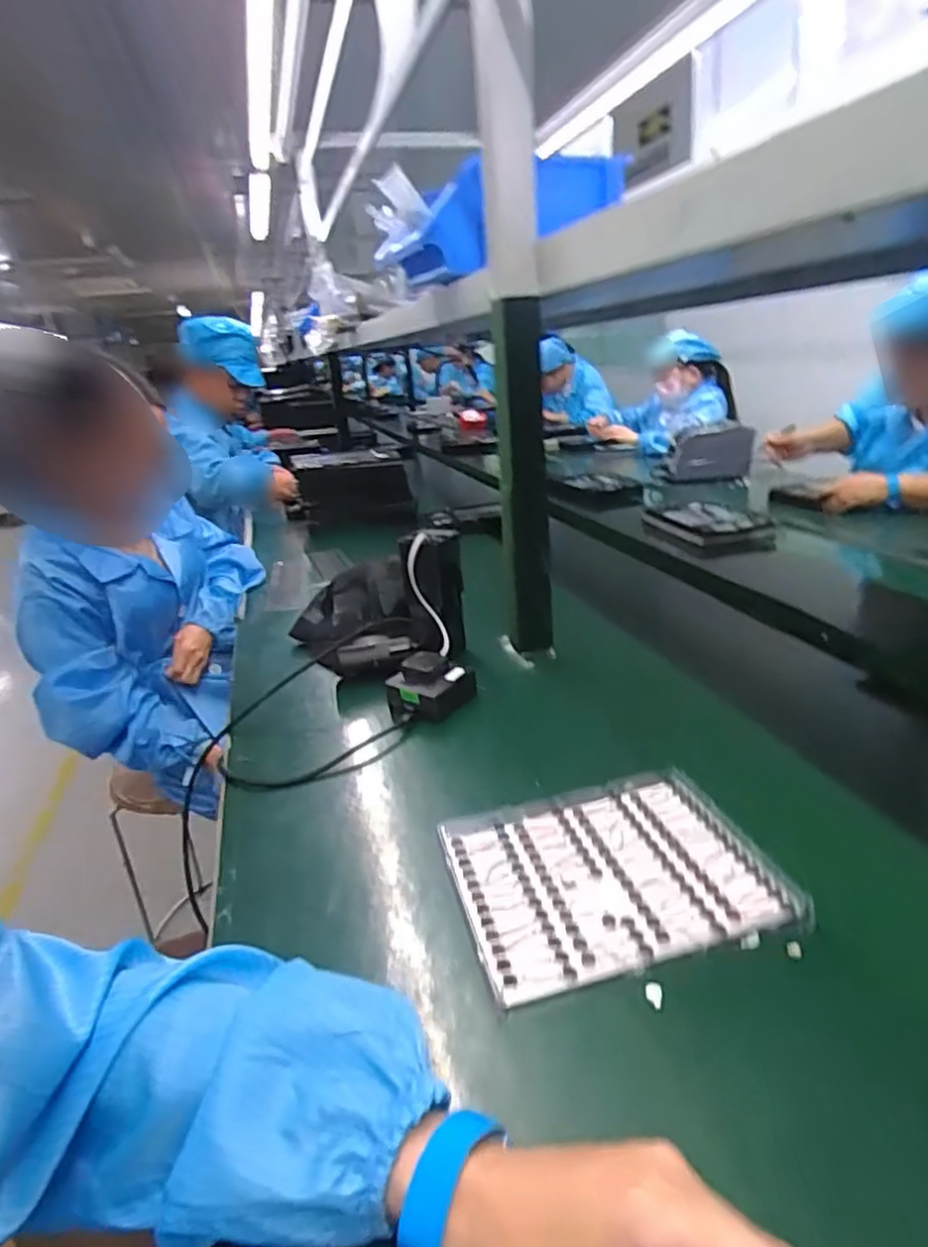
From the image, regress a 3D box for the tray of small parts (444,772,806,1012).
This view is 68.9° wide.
[{"bbox_3d":[0.102,0.177,0.486,0.210,0.012,0.166,-10,23,-11],"label":"tray of small parts"}]

